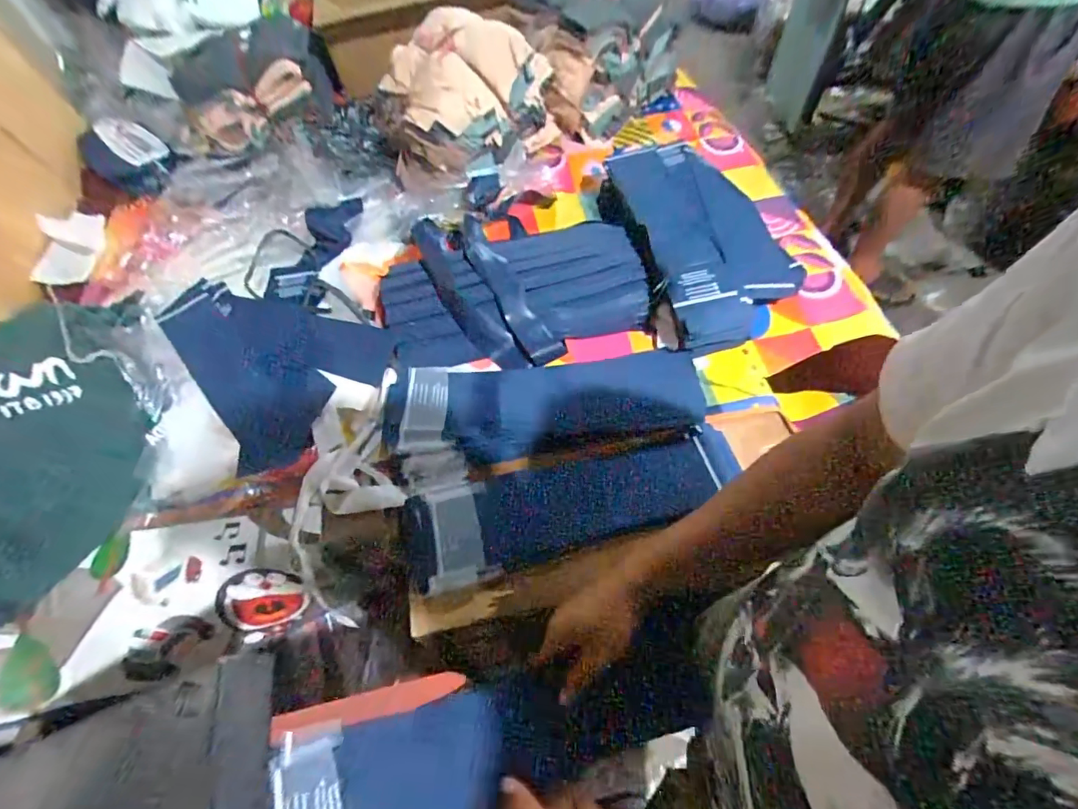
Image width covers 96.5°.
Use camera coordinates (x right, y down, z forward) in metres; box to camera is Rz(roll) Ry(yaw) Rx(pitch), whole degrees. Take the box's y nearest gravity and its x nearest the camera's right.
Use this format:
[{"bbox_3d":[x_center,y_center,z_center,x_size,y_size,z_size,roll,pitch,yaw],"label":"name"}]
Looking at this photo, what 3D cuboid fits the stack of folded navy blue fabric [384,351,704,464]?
[{"bbox_3d":[0.008,-0.014,0.758,0.495,0.052,0.168,-3,59,0],"label":"stack of folded navy blue fabric"}]

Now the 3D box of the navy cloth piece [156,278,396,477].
[{"bbox_3d":[-0.514,-0.057,0.858,0.464,0.033,0.287,17,68,16],"label":"navy cloth piece"}]

